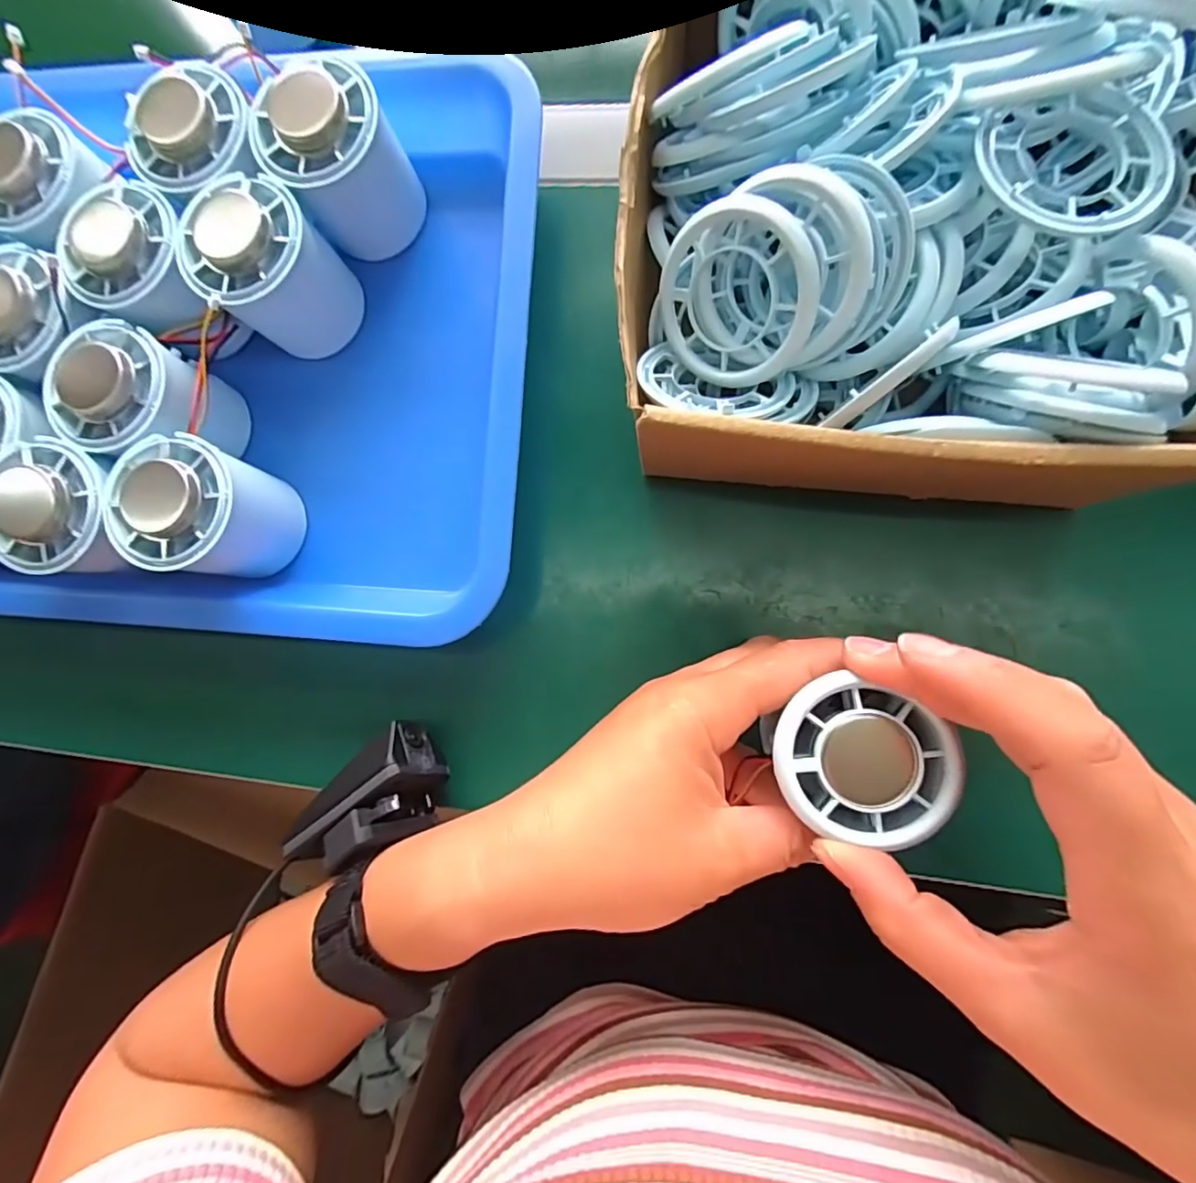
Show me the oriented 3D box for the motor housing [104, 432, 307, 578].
[{"bbox_3d":[-0.167,-0.034,0.240,0.052,0.058,0.051,-1,85,7],"label":"motor housing"}]

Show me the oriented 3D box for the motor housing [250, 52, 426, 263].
[{"bbox_3d":[-0.112,-0.189,0.245,0.051,0.061,0.048,-1,85,7],"label":"motor housing"}]

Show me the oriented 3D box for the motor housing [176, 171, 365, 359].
[{"bbox_3d":[-0.143,-0.142,0.247,0.051,0.062,0.054,-1,85,7],"label":"motor housing"}]

